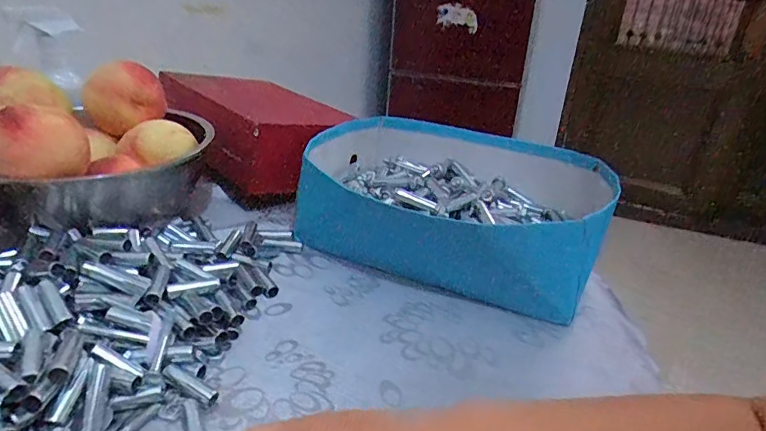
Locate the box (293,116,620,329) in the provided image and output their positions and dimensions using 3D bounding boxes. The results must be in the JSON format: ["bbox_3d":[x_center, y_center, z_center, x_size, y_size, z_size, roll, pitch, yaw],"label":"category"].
[{"bbox_3d":[0.074,-0.021,0.542,0.295,0.097,0.239,13,27,16],"label":"box"}]

